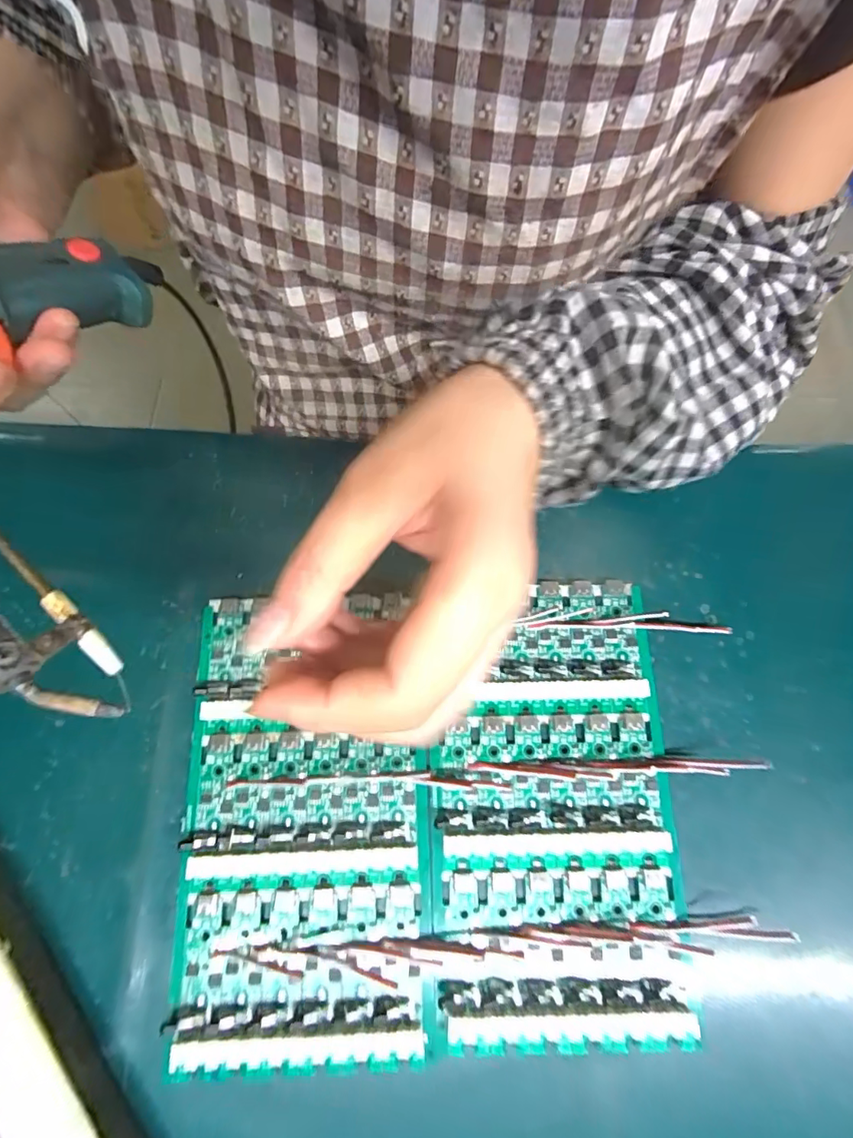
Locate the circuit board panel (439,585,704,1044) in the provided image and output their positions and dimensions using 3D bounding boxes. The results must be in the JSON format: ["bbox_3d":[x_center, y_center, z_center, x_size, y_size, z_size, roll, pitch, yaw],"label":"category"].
[{"bbox_3d":[0.056,0.095,0.218,0.098,0.008,0.182,1,73,0],"label":"circuit board panel"}]

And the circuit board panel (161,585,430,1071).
[{"bbox_3d":[-0.053,0.104,0.217,0.102,0.009,0.180,-2,73,-1],"label":"circuit board panel"}]

